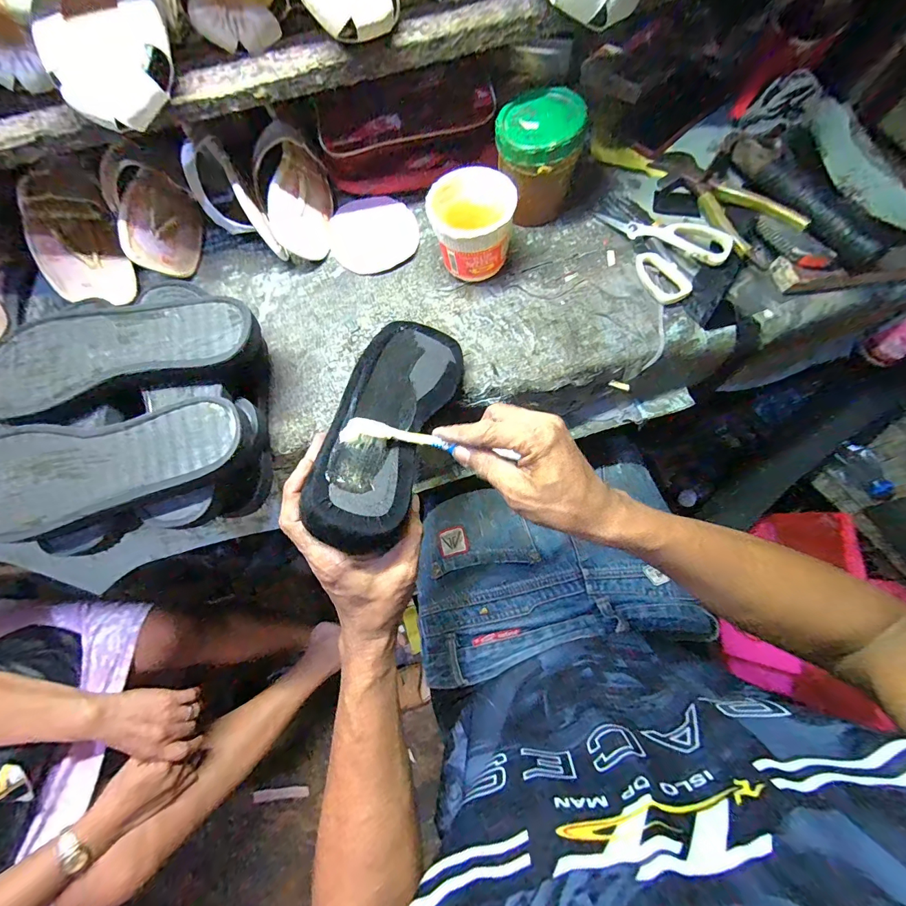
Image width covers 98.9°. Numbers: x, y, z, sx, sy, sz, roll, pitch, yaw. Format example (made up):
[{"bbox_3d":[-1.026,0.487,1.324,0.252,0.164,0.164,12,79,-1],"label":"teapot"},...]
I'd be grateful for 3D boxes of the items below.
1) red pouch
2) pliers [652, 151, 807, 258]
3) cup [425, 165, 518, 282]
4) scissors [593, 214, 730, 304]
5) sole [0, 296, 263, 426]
[{"bbox_3d":[-0.053,-0.406,0.495,0.228,0.072,0.114,-18,73,-3],"label":"red pouch"},{"bbox_3d":[0.317,-0.309,0.460,0.070,0.032,0.190,-31,75,-7],"label":"pliers"},{"bbox_3d":[0.020,-0.250,0.440,0.091,0.089,0.082,12,74,6],"label":"cup"},{"bbox_3d":[0.248,-0.256,0.458,0.097,0.021,0.148,-31,75,-7],"label":"scissors"},{"bbox_3d":[-0.307,-0.088,0.367,0.254,0.034,0.099,-14,73,-2],"label":"sole"}]

